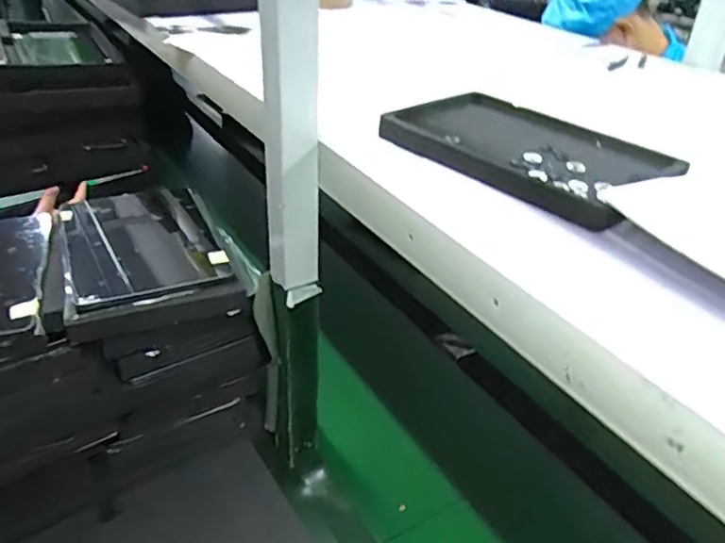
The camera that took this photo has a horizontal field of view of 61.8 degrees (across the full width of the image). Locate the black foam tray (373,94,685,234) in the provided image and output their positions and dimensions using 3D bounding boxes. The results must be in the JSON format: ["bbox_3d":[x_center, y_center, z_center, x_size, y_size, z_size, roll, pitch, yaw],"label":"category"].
[{"bbox_3d":[0.149,-0.119,0.564,0.188,0.023,0.246,-26,43,-36],"label":"black foam tray"}]

